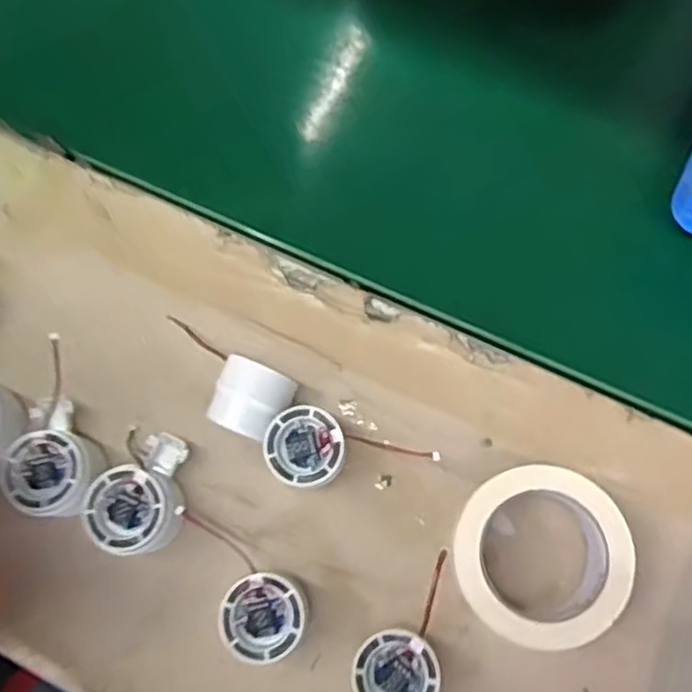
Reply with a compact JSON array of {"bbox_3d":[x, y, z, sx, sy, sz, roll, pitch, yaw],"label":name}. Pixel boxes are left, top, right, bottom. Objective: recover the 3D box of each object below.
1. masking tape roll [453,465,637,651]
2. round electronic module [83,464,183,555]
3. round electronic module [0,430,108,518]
[{"bbox_3d":[0.125,0.138,0.463,0.110,0.056,0.105,-1,75,4],"label":"masking tape roll"},{"bbox_3d":[-0.142,0.113,0.482,0.058,0.044,0.054,-1,75,4],"label":"round electronic module"},{"bbox_3d":[-0.200,0.092,0.494,0.056,0.058,0.053,-1,75,4],"label":"round electronic module"}]

